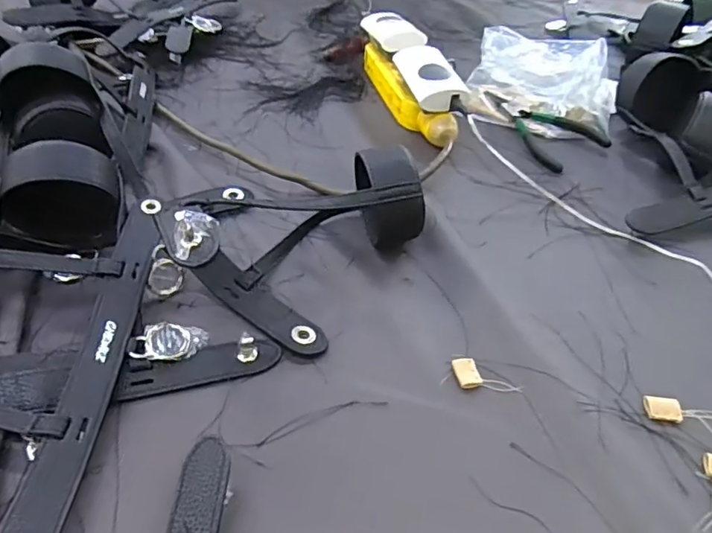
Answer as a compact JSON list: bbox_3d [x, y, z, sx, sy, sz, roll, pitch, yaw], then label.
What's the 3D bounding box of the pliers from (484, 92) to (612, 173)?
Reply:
[{"bbox_3d":[0.194,-0.154,0.582,0.075,0.018,0.144,-17,48,-20],"label":"pliers"}]

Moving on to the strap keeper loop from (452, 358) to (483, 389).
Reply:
[{"bbox_3d":[0.071,0.068,0.348,0.016,0.004,0.020,-6,45,-10],"label":"strap keeper loop"}]

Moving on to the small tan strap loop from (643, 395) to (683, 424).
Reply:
[{"bbox_3d":[0.188,0.087,0.332,0.021,0.006,0.014,12,45,8],"label":"small tan strap loop"}]

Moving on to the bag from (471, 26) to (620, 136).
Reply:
[{"bbox_3d":[0.205,-0.204,0.599,0.155,0.071,0.109,12,45,9],"label":"bag"}]

